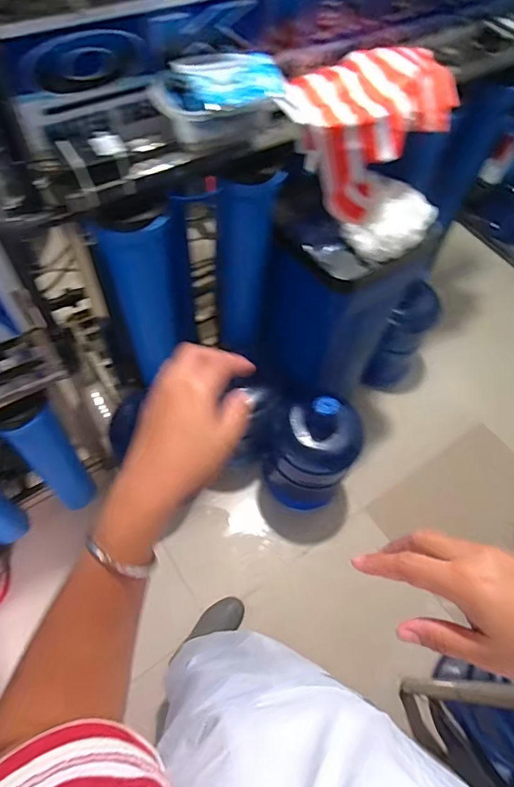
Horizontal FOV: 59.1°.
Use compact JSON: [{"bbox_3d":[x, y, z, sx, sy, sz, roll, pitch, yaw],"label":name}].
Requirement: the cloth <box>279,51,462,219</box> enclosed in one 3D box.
[{"bbox_3d":[0.205,-0.496,0.882,0.203,0.218,0.315,36,63,16],"label":"cloth"}]

